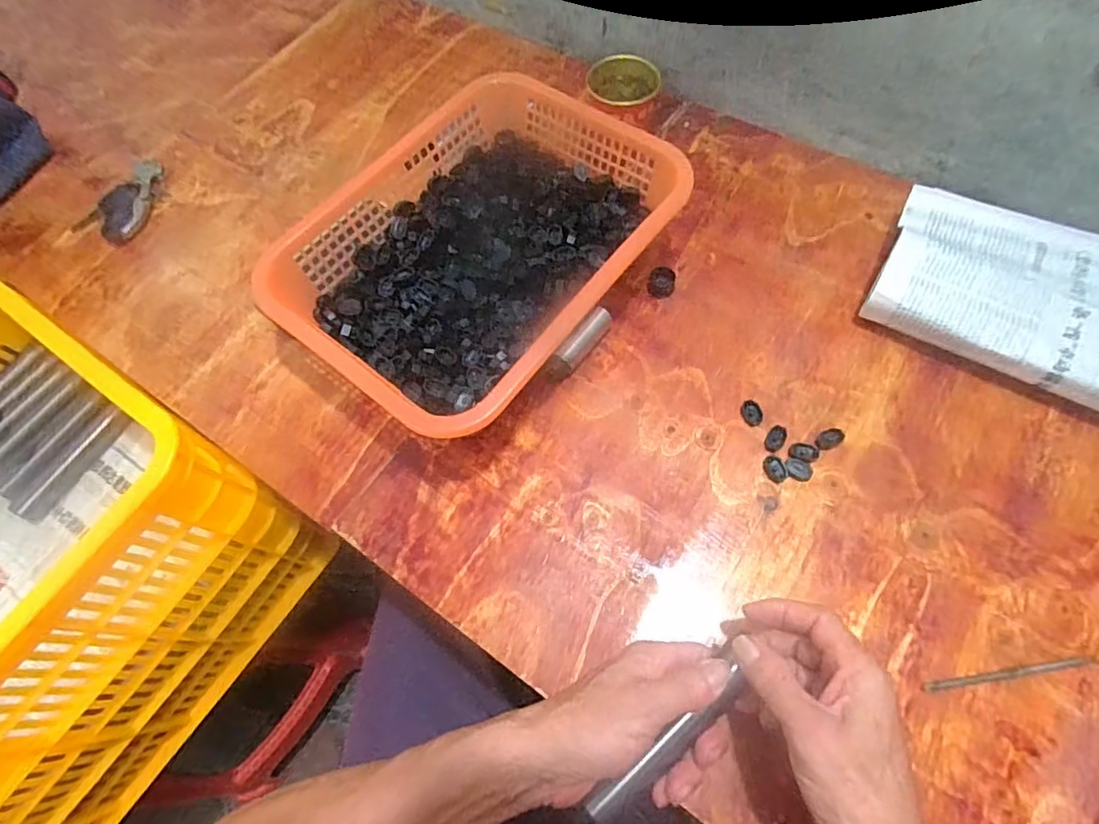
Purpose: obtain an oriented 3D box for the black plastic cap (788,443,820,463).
[{"bbox_3d":[0.209,0.032,0.453,0.023,0.004,0.015,16,67,10],"label":"black plastic cap"}]

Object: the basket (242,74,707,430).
[{"bbox_3d":[-0.060,-0.145,0.515,0.254,0.089,0.337,35,72,18],"label":"basket"}]

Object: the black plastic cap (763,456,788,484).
[{"bbox_3d":[0.185,0.046,0.455,0.017,0.004,0.023,-11,65,-3],"label":"black plastic cap"}]

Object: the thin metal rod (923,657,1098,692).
[{"bbox_3d":[0.318,0.180,0.381,0.118,0.008,0.007,-9,65,-2],"label":"thin metal rod"}]

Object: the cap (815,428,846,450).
[{"bbox_3d":[0.231,0.022,0.457,0.026,0.004,0.017,-31,68,-11],"label":"cap"}]

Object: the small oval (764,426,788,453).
[{"bbox_3d":[0.190,0.023,0.466,0.014,0.004,0.024,28,69,14],"label":"small oval"}]

